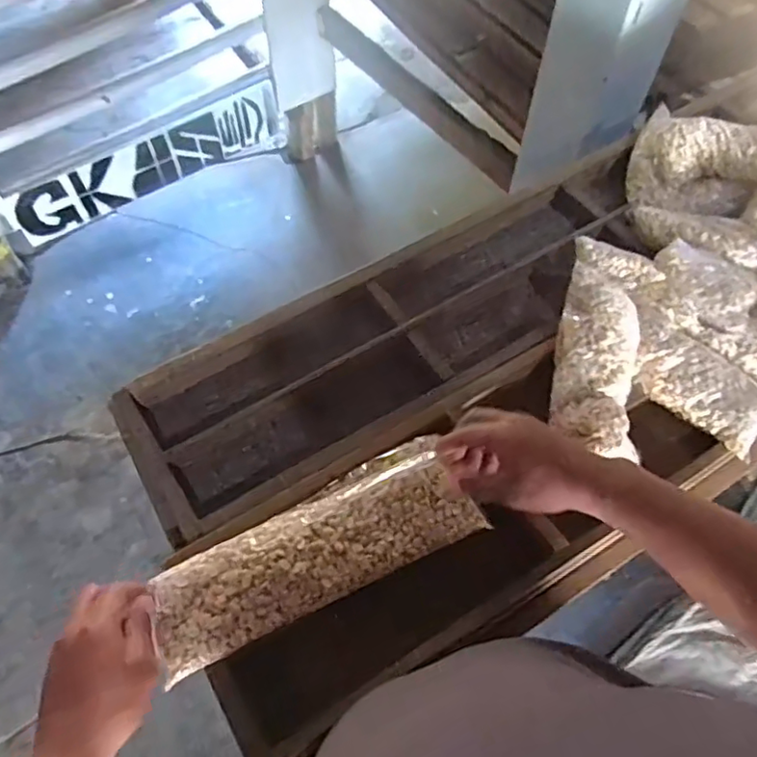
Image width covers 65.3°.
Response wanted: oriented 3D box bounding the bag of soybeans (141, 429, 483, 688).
[{"bbox_3d":[-0.057,0.155,0.544,0.292,0.034,0.107,-25,65,-15],"label":"bag of soybeans"}]

